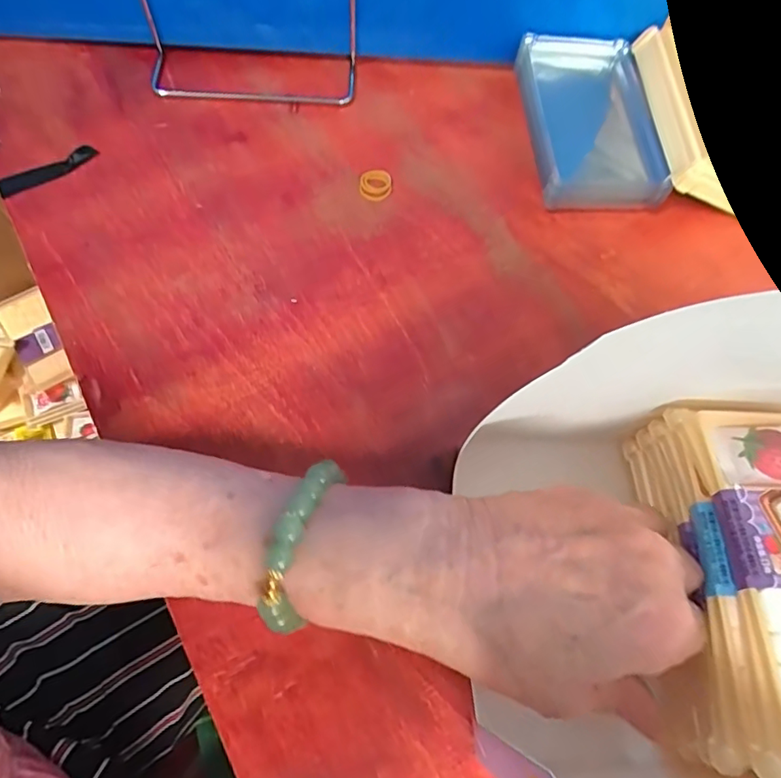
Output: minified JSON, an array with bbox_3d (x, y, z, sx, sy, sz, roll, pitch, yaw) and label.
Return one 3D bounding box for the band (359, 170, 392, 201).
[{"bbox_3d":[-0.010,-0.141,0.365,0.022,0.007,0.023,1,65,-2],"label":"band"}]

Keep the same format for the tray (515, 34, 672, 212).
[{"bbox_3d":[0.141,-0.192,0.379,0.084,0.037,0.145,-2,66,-4],"label":"tray"}]

